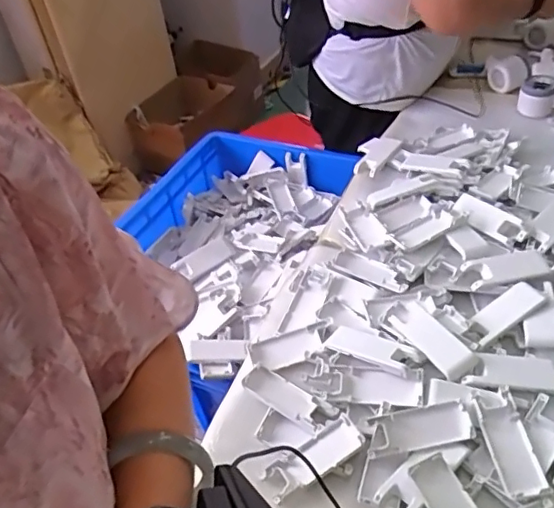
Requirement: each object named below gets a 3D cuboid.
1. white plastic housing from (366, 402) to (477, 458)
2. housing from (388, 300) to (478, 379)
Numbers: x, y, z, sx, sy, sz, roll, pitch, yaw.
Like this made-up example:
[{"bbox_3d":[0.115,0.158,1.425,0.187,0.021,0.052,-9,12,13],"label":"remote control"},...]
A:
[{"bbox_3d":[0.138,0.173,0.549,0.100,0.027,0.037,-10,43,-2],"label":"white plastic housing"},{"bbox_3d":[0.166,0.088,0.612,0.040,0.016,0.112,-26,48,-19],"label":"housing"}]

